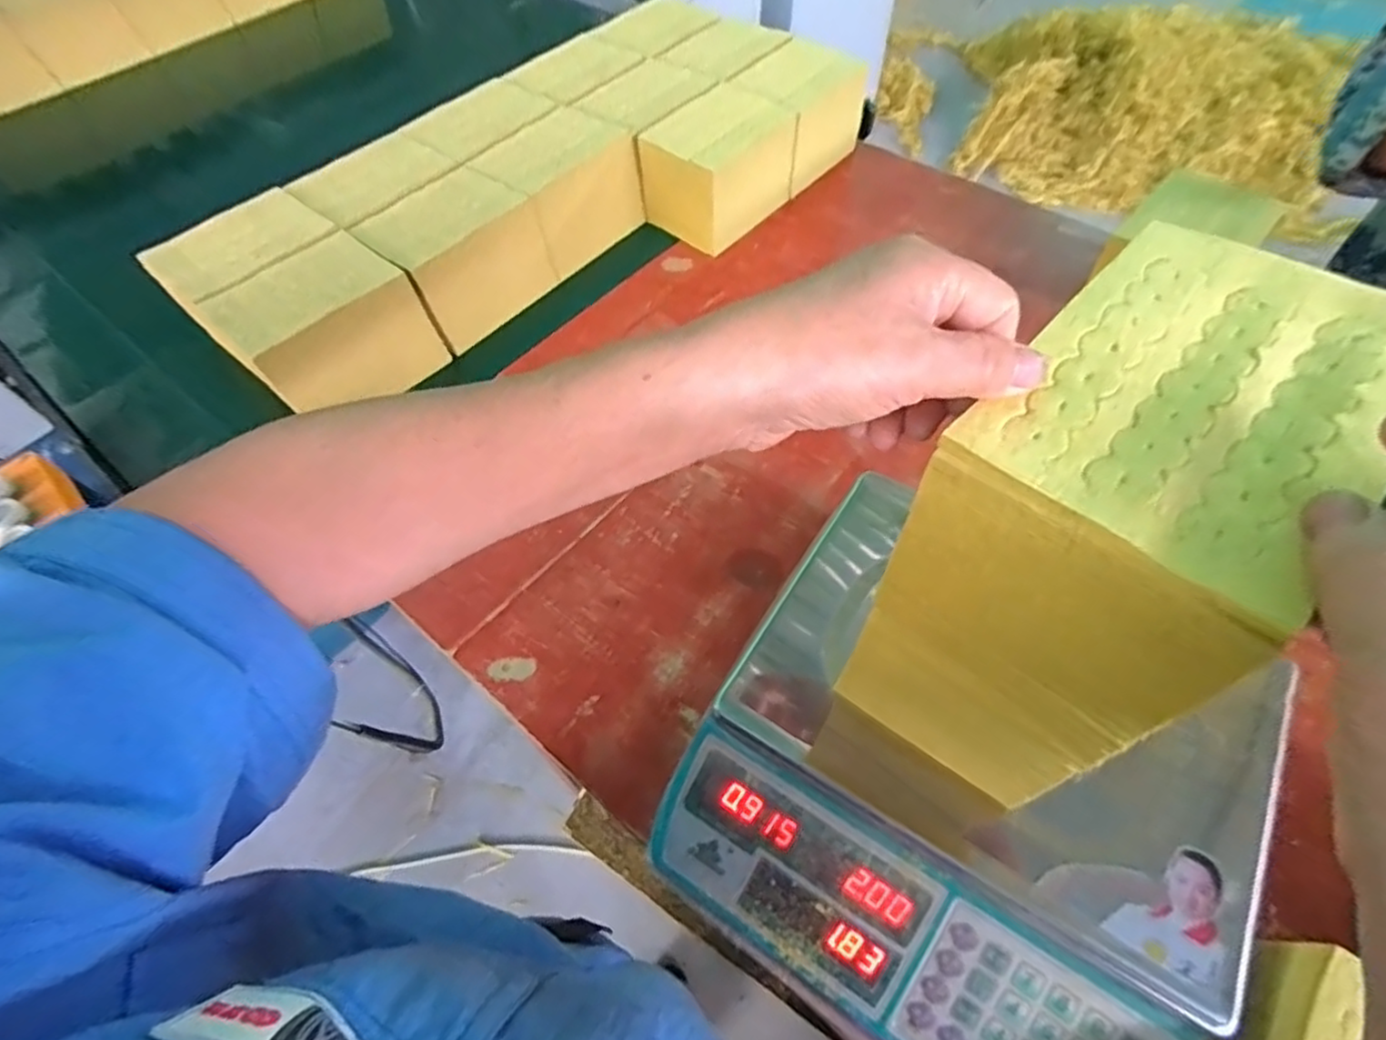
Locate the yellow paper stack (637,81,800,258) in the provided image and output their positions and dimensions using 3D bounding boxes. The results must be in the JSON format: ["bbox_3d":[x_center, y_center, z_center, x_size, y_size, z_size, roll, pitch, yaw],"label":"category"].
[{"bbox_3d":[0.030,-0.445,0.831,0.115,0.112,0.168,36,65,23],"label":"yellow paper stack"}]

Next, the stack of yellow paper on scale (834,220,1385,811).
[{"bbox_3d":[0.183,0.013,0.319,0.112,0.219,0.169,37,66,23],"label":"stack of yellow paper on scale"}]

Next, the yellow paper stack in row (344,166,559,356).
[{"bbox_3d":[-0.263,-0.301,0.746,0.118,0.110,0.175,33,64,21],"label":"yellow paper stack in row"}]

